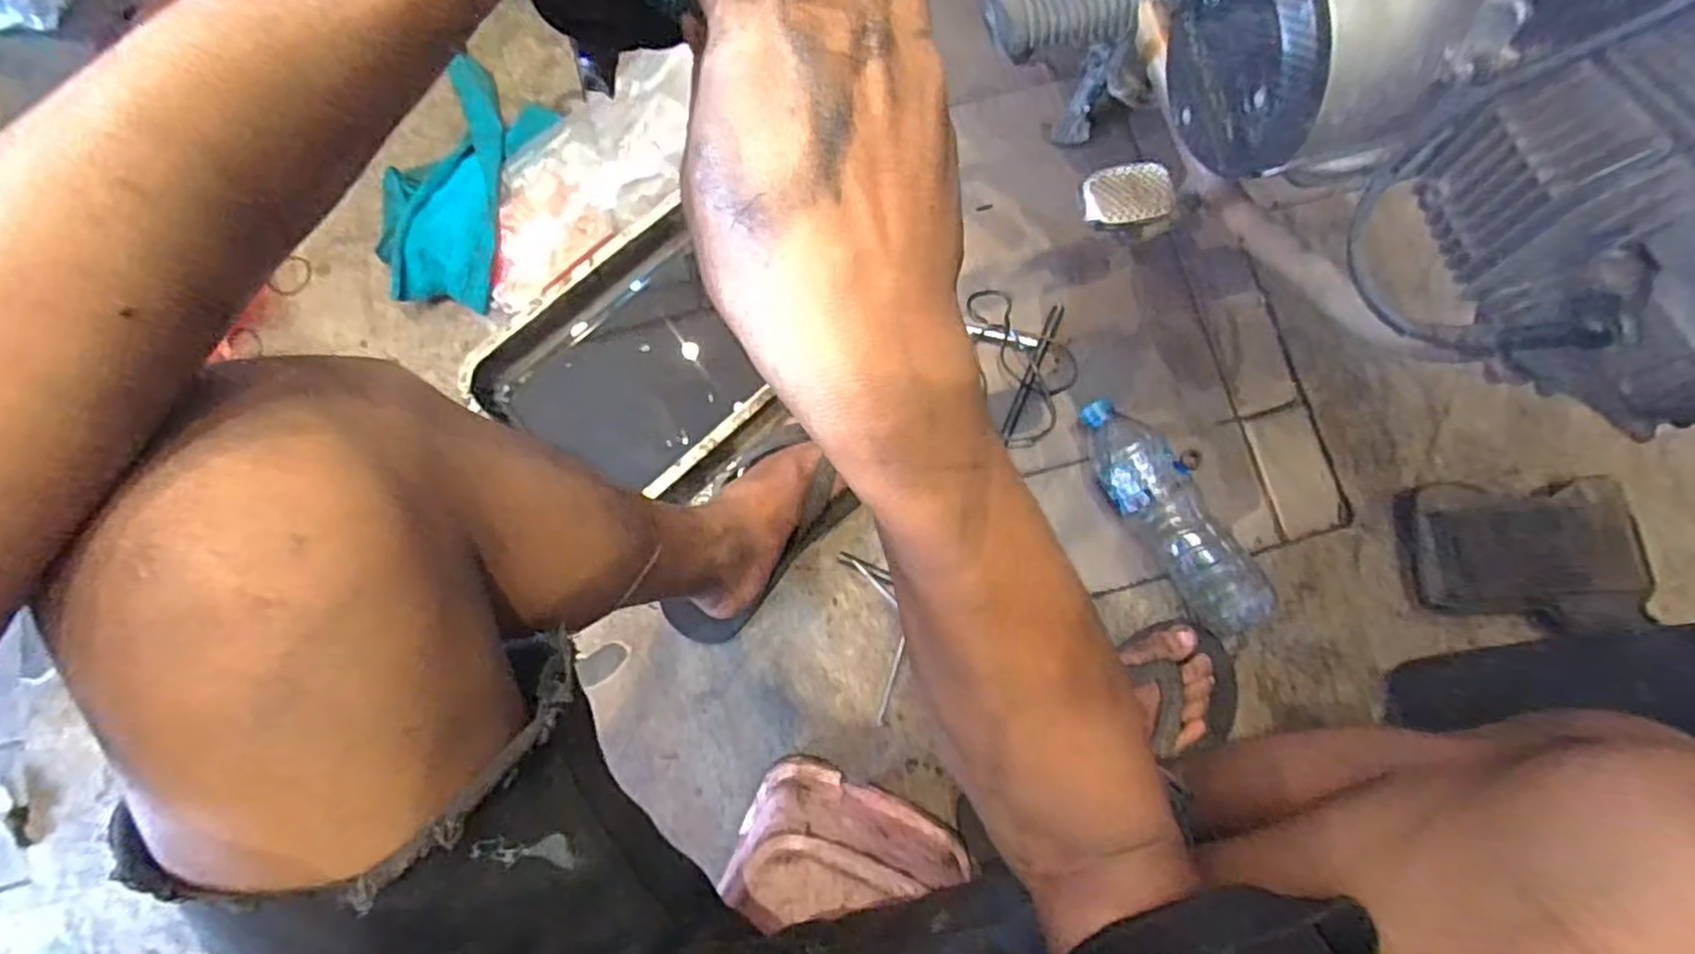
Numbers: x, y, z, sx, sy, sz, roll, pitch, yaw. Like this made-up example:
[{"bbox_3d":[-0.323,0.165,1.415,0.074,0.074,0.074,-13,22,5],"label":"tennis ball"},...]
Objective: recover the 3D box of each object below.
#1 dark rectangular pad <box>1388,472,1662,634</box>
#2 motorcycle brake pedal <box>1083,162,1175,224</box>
[{"bbox_3d":[0.629,0.067,0.684,0.218,0.041,0.130,-4,80,0],"label":"dark rectangular pad"},{"bbox_3d":[0.171,-0.172,0.445,0.052,0.009,0.035,-6,80,-1],"label":"motorcycle brake pedal"}]

